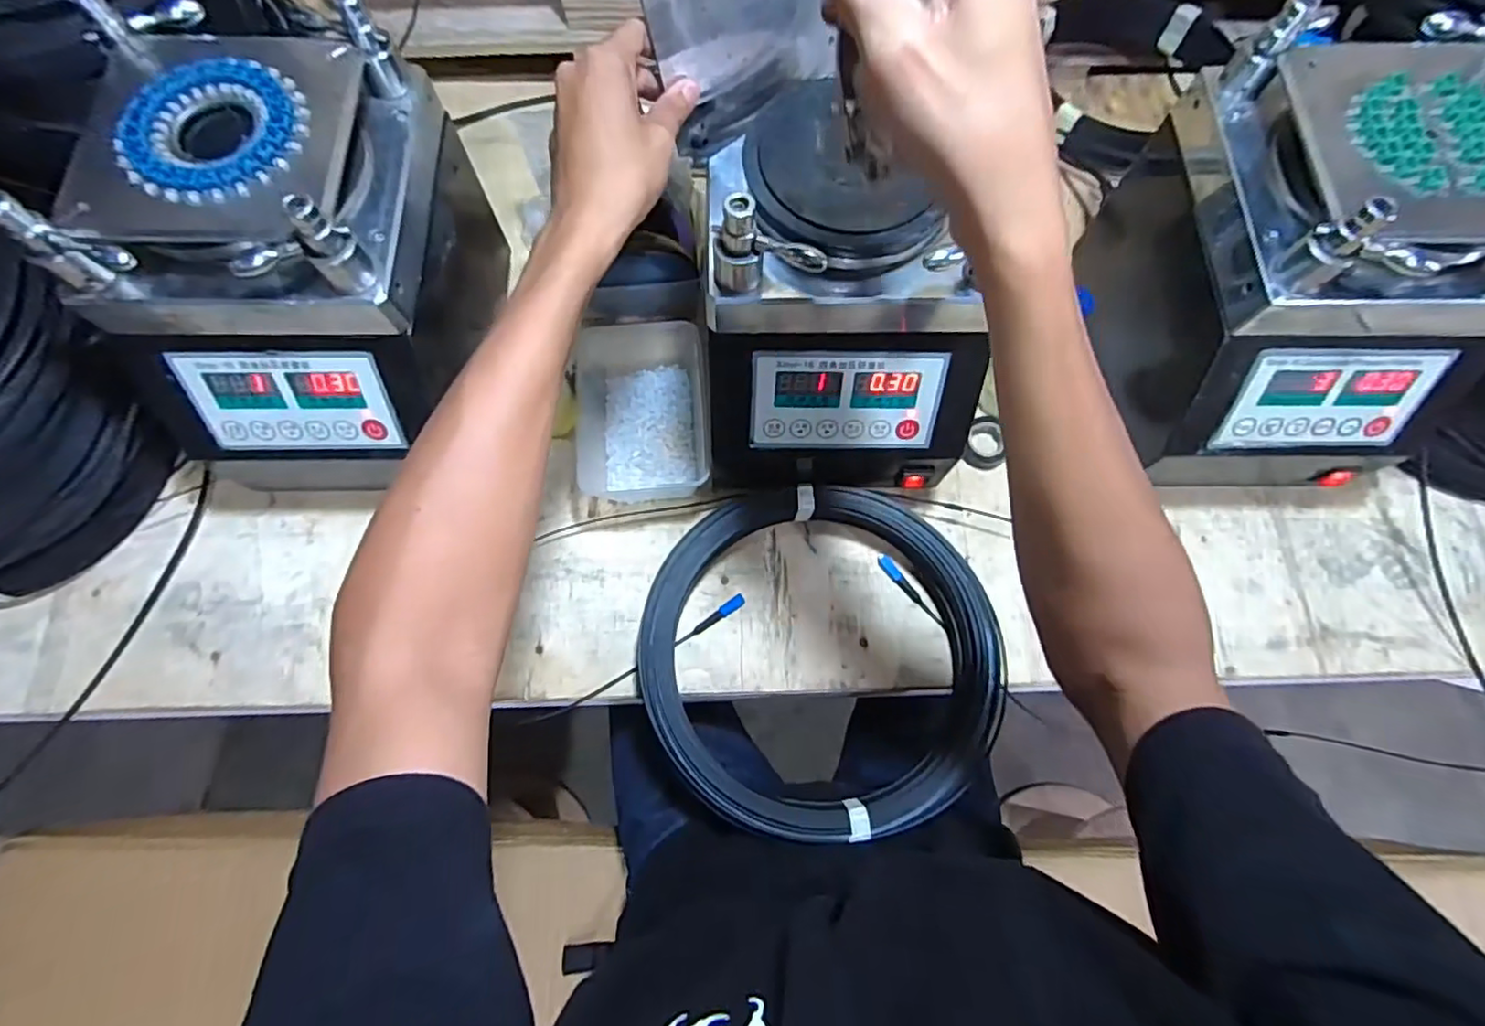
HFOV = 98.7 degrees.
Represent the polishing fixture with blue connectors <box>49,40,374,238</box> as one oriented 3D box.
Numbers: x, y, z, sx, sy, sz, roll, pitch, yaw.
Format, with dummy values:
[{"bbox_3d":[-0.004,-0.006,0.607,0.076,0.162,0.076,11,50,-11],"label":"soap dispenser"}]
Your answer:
[{"bbox_3d":[-0.350,-0.255,0.430,0.166,0.024,0.172,-1,74,-1],"label":"polishing fixture with blue connectors"}]

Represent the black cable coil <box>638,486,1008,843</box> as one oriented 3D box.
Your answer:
[{"bbox_3d":[0.070,0.125,0.572,0.310,0.059,0.293,0,74,-1],"label":"black cable coil"}]

